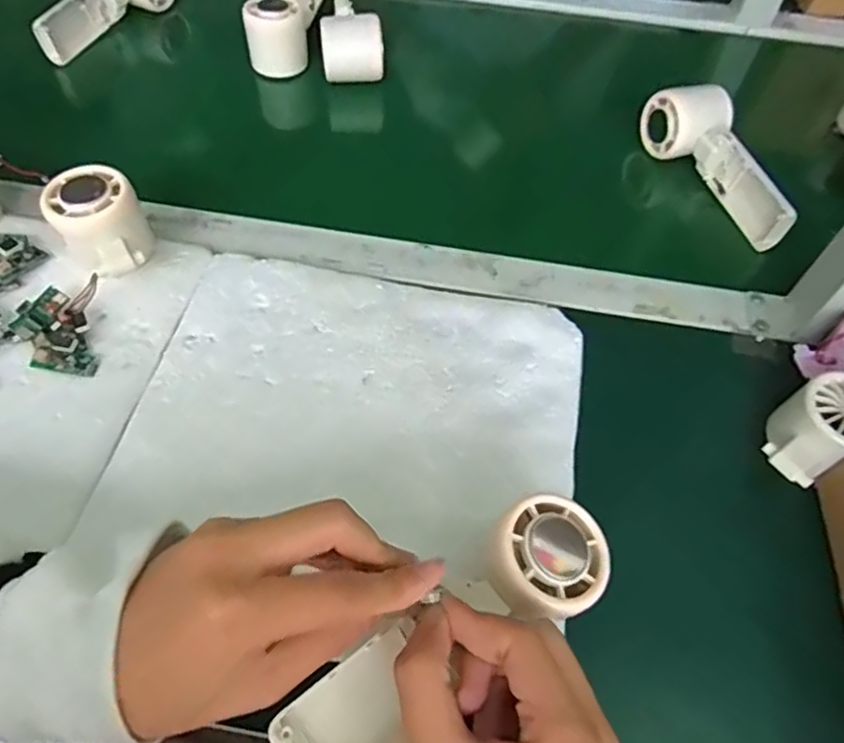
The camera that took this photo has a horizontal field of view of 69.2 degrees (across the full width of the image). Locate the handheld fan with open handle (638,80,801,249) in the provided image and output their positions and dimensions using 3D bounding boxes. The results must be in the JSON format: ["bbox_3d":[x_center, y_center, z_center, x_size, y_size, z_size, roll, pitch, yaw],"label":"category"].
[{"bbox_3d":[0.256,-0.177,0.512,0.048,0.059,0.160,-25,60,-19],"label":"handheld fan with open handle"}]

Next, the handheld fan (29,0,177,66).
[{"bbox_3d":[-0.317,-0.376,0.615,0.049,0.052,0.163,18,59,9],"label":"handheld fan"}]

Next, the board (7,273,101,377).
[{"bbox_3d":[-0.235,-0.026,0.394,0.049,0.023,0.060,-7,56,-8],"label":"board"}]

